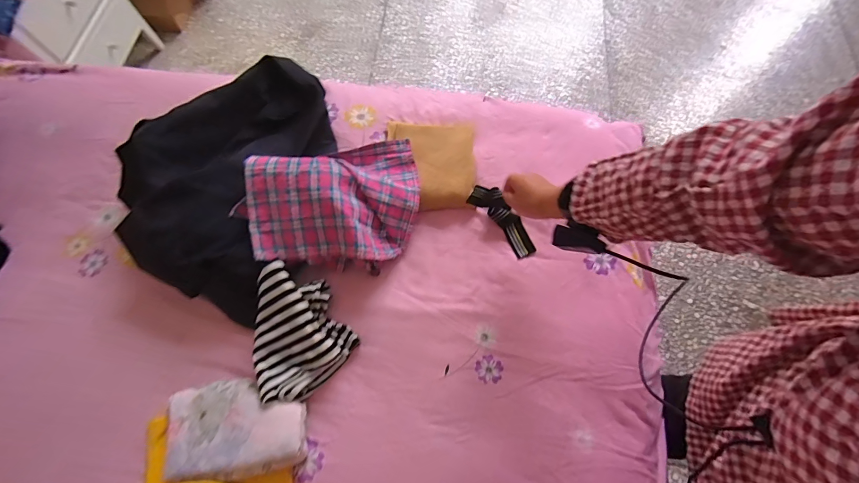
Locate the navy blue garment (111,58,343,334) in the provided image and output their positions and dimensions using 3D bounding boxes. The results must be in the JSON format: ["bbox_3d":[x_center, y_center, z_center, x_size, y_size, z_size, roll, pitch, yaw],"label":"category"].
[{"bbox_3d":[-0.387,-0.149,0.729,0.324,0.107,0.531,13,69,4],"label":"navy blue garment"}]

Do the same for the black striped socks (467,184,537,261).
[{"bbox_3d":[0.143,-0.041,0.722,0.058,0.022,0.160,-38,86,-14],"label":"black striped socks"}]

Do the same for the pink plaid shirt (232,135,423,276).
[{"bbox_3d":[-0.180,-0.091,0.709,0.308,0.126,0.267,3,68,1],"label":"pink plaid shirt"}]

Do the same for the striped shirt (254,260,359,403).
[{"bbox_3d":[-0.233,0.150,0.640,0.164,0.083,0.200,-32,72,-12],"label":"striped shirt"}]

